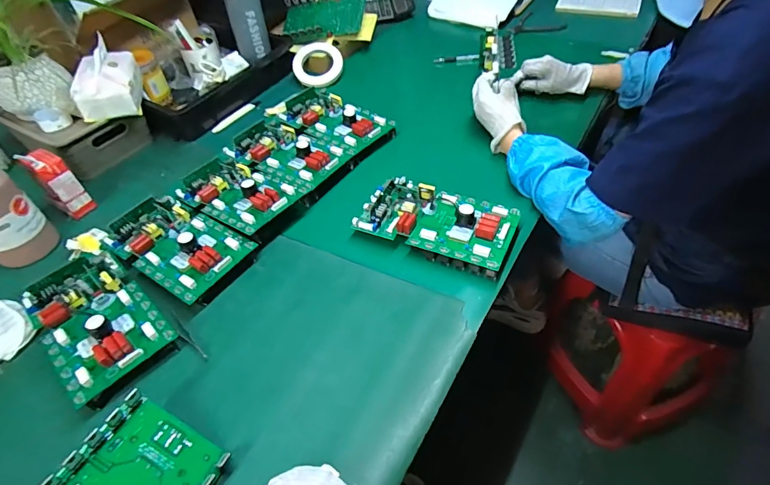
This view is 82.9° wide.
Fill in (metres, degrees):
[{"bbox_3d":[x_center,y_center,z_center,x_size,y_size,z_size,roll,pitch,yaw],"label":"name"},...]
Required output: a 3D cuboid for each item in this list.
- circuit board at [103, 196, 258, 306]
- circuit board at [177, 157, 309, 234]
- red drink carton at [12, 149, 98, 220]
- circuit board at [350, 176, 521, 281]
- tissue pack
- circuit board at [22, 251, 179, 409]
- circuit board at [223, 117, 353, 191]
[{"bbox_3d":[-0.306,-0.006,0.641,0.192,0.034,0.124,25,54,25],"label":"circuit board"},{"bbox_3d":[-0.245,-0.092,0.712,0.208,0.026,0.124,25,55,25],"label":"circuit board"},{"bbox_3d":[-0.545,-0.098,0.730,0.049,0.115,0.052,32,58,29],"label":"red drink carton"},{"bbox_3d":[0.076,-0.033,0.653,0.226,0.045,0.118,18,52,20],"label":"circuit board"},{"bbox_3d":[-0.514,-0.300,0.804,0.106,0.089,0.133,-20,49,-13],"label":"tissue pack"},{"bbox_3d":[-0.376,0.096,0.559,0.202,0.040,0.129,32,58,29],"label":"circuit board"},{"bbox_3d":[-0.177,-0.170,0.779,0.202,0.026,0.121,26,55,26],"label":"circuit board"}]

